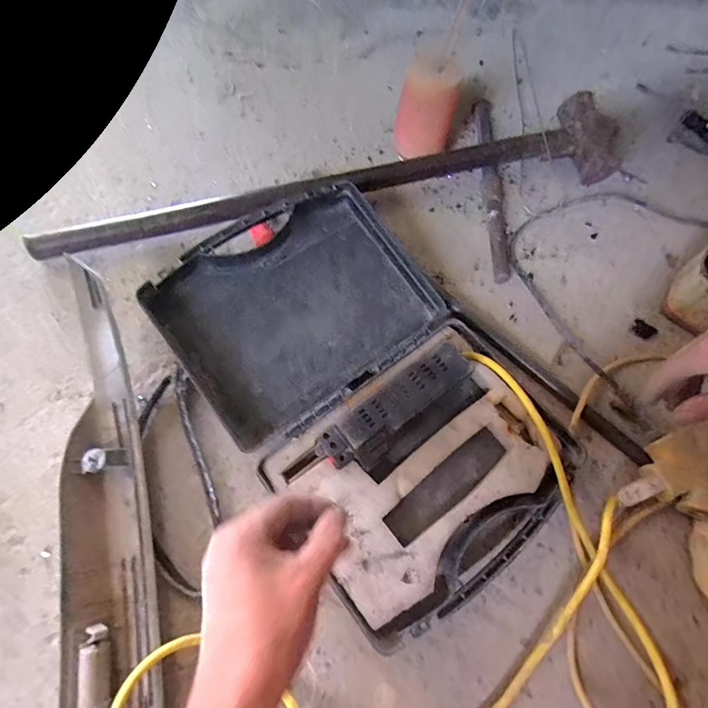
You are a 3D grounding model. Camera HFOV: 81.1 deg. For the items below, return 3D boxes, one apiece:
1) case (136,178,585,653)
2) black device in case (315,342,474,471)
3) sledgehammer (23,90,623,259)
[{"bbox_3d":[0.010,0.020,0.469,0.310,0.074,0.463,-35,72,-18],"label":"case"},{"bbox_3d":[0.049,0.056,0.447,0.185,0.030,0.055,-36,75,-18],"label":"black device in case"},{"bbox_3d":[0.011,-0.238,0.582,0.872,0.088,0.110,-13,67,-9],"label":"sledgehammer"}]

